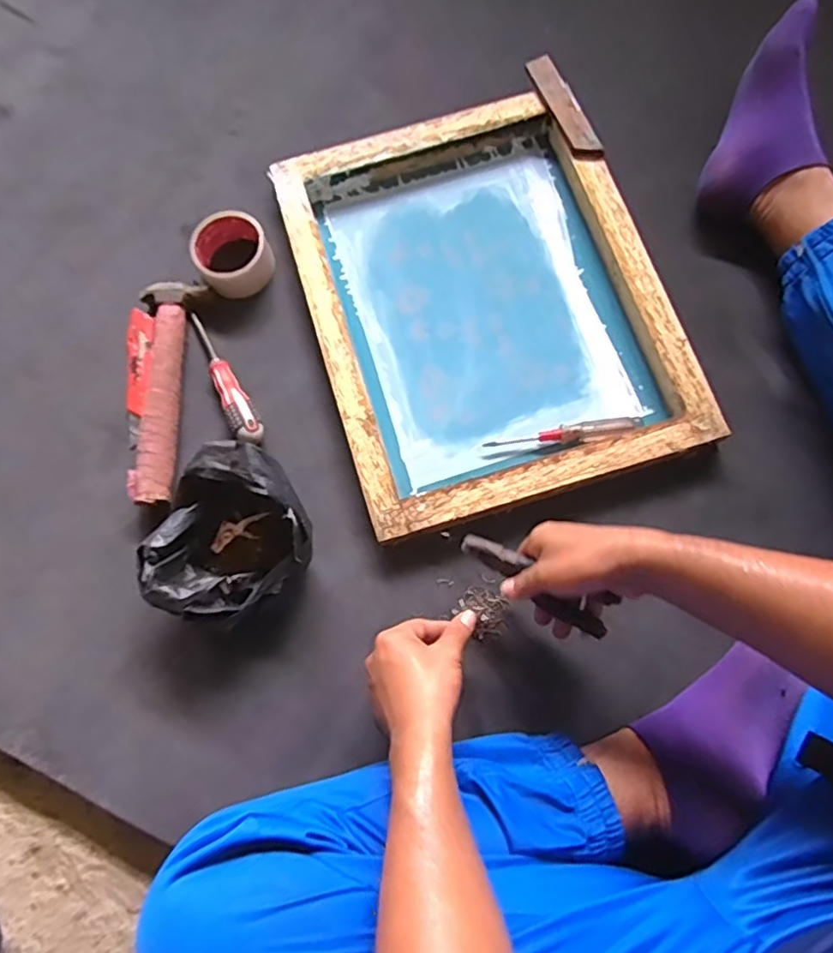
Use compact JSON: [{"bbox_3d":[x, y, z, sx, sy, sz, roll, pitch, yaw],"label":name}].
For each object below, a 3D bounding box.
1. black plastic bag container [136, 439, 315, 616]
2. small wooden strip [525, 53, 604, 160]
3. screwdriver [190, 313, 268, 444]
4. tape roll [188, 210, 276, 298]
[{"bbox_3d":[-0.192,0.056,0.631,0.158,0.119,0.148,-1,75,2],"label":"black plastic bag container"},{"bbox_3d":[0.179,-0.450,0.766,0.035,0.011,0.158,-27,76,15],"label":"small wooden strip"},{"bbox_3d":[-0.223,-0.114,0.717,0.031,0.026,0.181,-30,76,-6],"label":"screwdriver"},{"bbox_3d":[-0.217,-0.264,0.750,0.089,0.039,0.090,-34,78,-7],"label":"tape roll"}]

